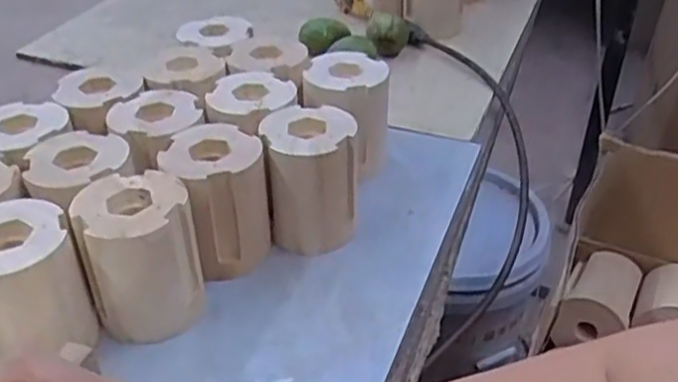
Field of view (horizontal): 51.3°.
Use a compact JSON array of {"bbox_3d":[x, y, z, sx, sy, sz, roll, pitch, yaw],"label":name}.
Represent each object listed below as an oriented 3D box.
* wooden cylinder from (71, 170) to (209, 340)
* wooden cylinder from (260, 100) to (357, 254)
[{"bbox_3d":[-0.144,0.049,0.513,0.077,0.102,0.071,-13,38,-20],"label":"wooden cylinder"},{"bbox_3d":[-0.025,-0.009,0.591,0.077,0.101,0.074,2,35,1],"label":"wooden cylinder"}]

